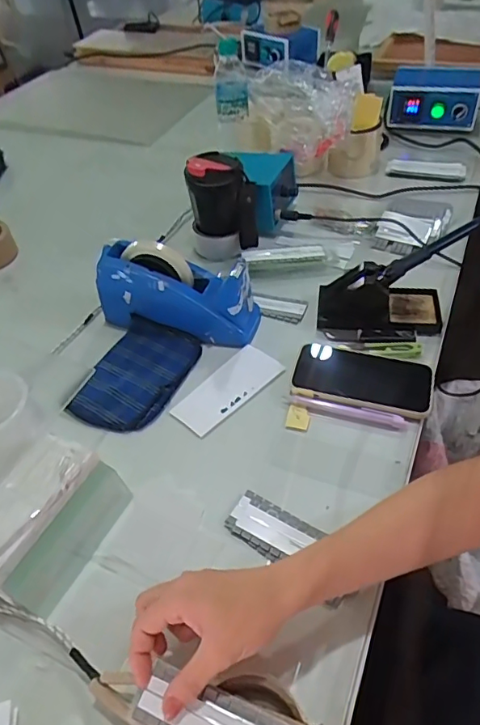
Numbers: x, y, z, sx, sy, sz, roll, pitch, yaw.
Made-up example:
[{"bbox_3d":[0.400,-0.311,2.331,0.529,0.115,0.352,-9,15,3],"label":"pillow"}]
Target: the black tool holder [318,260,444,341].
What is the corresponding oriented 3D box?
[{"bbox_3d":[0.183,-0.086,0.676,0.158,0.060,0.095,3,47,9],"label":"black tool holder"}]

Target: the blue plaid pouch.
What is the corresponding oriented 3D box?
[{"bbox_3d":[-0.128,0.013,0.650,0.111,0.016,0.161,14,49,19],"label":"blue plaid pouch"}]

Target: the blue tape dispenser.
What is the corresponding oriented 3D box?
[{"bbox_3d":[-0.081,-0.090,0.684,0.219,0.124,0.064,16,49,5],"label":"blue tape dispenser"}]

